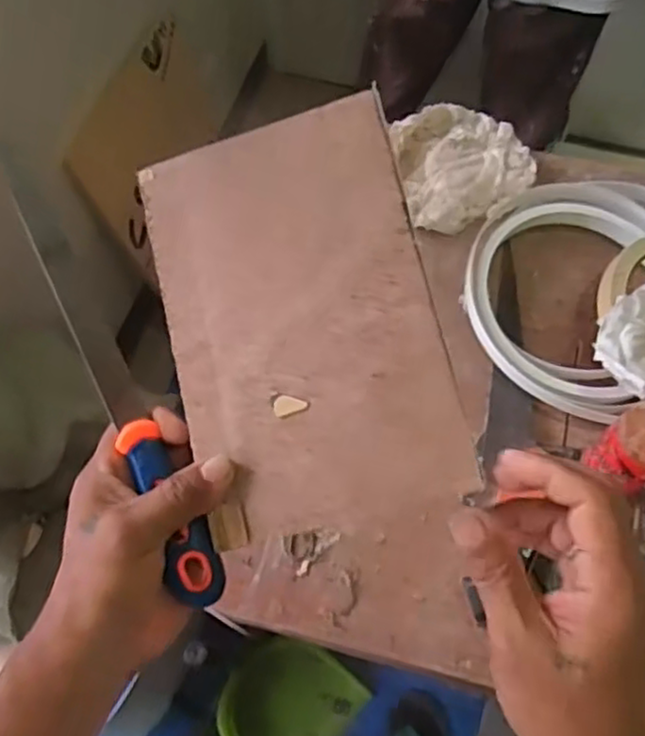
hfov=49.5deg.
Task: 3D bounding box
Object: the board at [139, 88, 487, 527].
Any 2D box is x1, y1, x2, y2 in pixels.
[{"bbox_3d":[-0.013,-0.026,0.381,0.144,0.006,0.225,-16,79,10],"label":"board"}]

